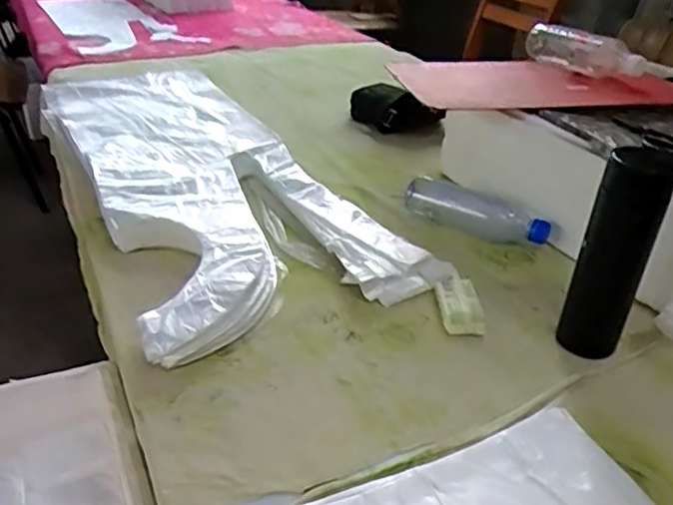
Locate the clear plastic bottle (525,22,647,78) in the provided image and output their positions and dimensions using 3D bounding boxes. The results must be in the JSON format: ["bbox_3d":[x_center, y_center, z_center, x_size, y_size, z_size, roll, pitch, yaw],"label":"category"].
[{"bbox_3d":[0.429,-0.341,1.094,0.074,0.057,0.247,-9,33,-20],"label":"clear plastic bottle"}]

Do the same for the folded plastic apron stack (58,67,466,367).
[{"bbox_3d":[-0.227,-0.142,1.039,0.362,0.048,0.880,-13,34,-25],"label":"folded plastic apron stack"}]

